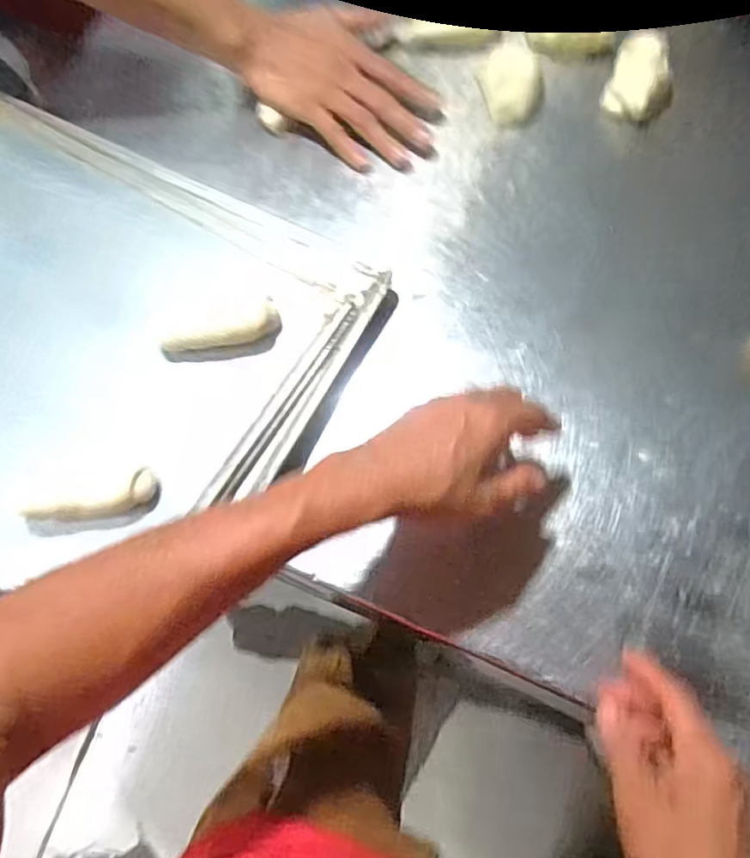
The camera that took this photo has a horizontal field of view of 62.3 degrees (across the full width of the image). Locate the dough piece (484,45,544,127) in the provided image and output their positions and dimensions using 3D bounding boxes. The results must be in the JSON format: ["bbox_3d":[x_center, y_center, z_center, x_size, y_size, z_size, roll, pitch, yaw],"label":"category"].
[{"bbox_3d":[0.130,-0.318,0.578,0.057,0.040,0.056,-1,72,2],"label":"dough piece"}]

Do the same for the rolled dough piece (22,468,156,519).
[{"bbox_3d":[-0.207,0.056,0.459,0.090,0.020,0.024,-19,72,-3],"label":"rolled dough piece"}]

